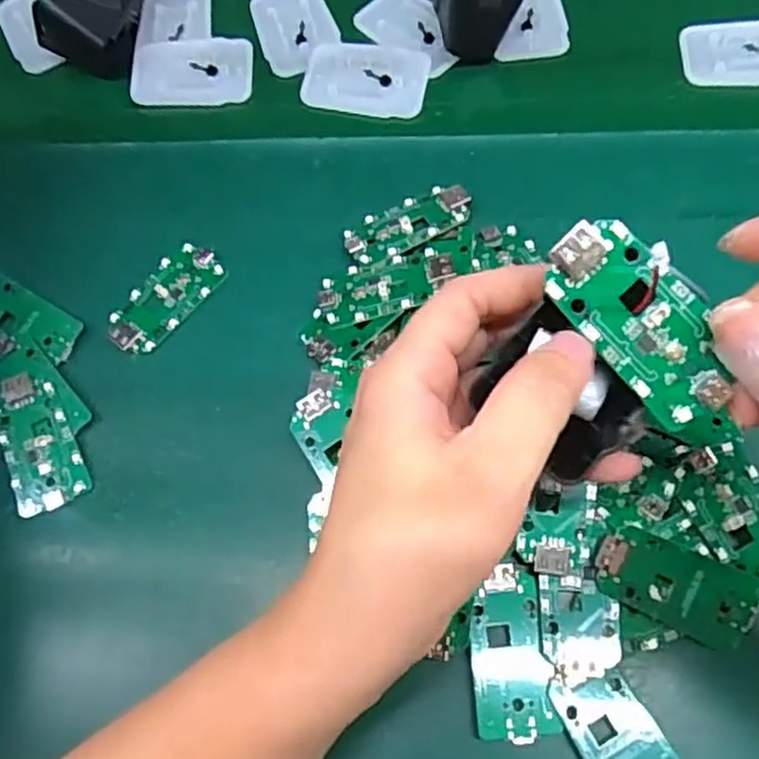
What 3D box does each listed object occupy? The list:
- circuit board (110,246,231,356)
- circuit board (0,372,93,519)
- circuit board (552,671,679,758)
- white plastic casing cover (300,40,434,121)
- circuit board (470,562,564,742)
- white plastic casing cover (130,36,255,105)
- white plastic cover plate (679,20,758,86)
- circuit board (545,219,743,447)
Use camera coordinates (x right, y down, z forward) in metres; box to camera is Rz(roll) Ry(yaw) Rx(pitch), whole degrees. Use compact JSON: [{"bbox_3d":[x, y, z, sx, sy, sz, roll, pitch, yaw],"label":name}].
[{"bbox_3d":[-0.105,-0.040,0.347,0.031,0.005,0.063,33,71,16],"label":"circuit board"},{"bbox_3d":[-0.155,0.027,0.318,0.031,0.008,0.065,-21,66,-7],"label":"circuit board"},{"bbox_3d":[0.090,0.136,0.258,0.031,0.005,0.055,-26,67,-9],"label":"circuit board"},{"bbox_3d":[-0.008,-0.171,0.395,0.069,0.006,0.048,11,67,8],"label":"white plastic casing cover"},{"bbox_3d":[0.051,0.105,0.273,0.030,0.005,0.062,-3,65,2],"label":"circuit board"},{"bbox_3d":[-0.109,-0.179,0.406,0.071,0.006,0.044,2,66,4],"label":"white plastic casing cover"},{"bbox_3d":[0.202,-0.179,0.384,0.068,0.007,0.042,0,66,3],"label":"white plastic cover plate"},{"bbox_3d":[0.078,-0.014,0.199,0.032,0.005,0.071,-40,91,3],"label":"circuit board"}]

